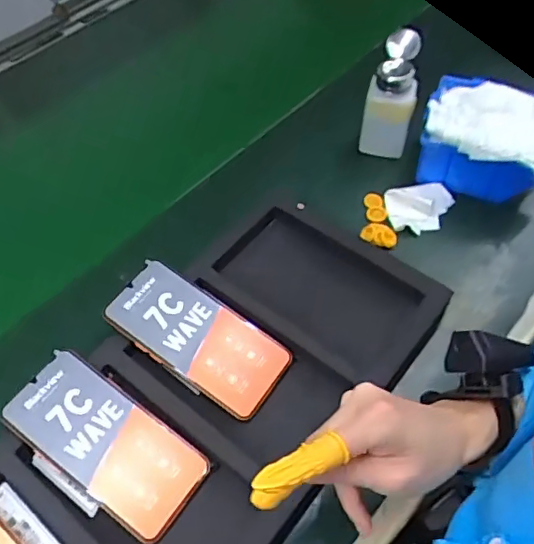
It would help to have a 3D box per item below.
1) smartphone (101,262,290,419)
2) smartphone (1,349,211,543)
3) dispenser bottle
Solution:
[{"bbox_3d":[-0.061,0.057,0.507,0.160,0.008,0.076,34,68,10],"label":"smartphone"},{"bbox_3d":[-0.129,0.137,0.456,0.159,0.016,0.077,35,60,10],"label":"smartphone"},{"bbox_3d":[0.137,-0.194,0.627,0.056,0.126,0.049,10,53,11],"label":"dispenser bottle"}]

